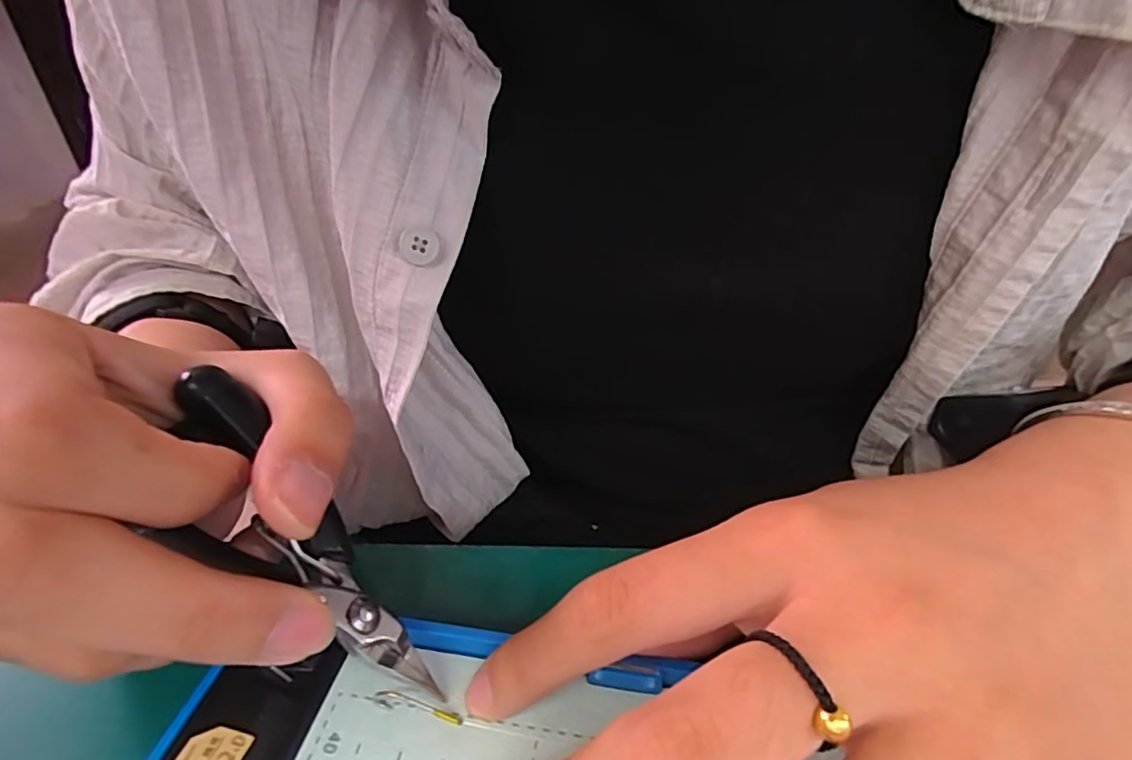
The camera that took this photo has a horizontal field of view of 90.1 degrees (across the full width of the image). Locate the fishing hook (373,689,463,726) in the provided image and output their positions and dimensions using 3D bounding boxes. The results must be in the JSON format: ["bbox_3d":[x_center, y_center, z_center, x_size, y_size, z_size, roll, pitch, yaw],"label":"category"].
[{"bbox_3d":[-0.036,0.079,0.137,0.023,0.004,0.004,7,35,17],"label":"fishing hook"}]

